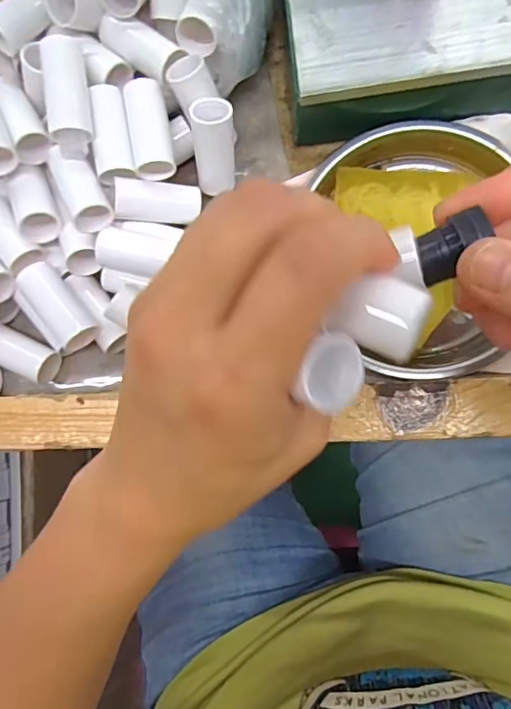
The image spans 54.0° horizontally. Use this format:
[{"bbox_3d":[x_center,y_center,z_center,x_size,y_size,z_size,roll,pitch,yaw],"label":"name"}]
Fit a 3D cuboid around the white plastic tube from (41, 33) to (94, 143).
[{"bbox_3d":[-0.095,-0.131,0.251,0.019,0.018,0.049,-8,85,5],"label":"white plastic tube"}]

